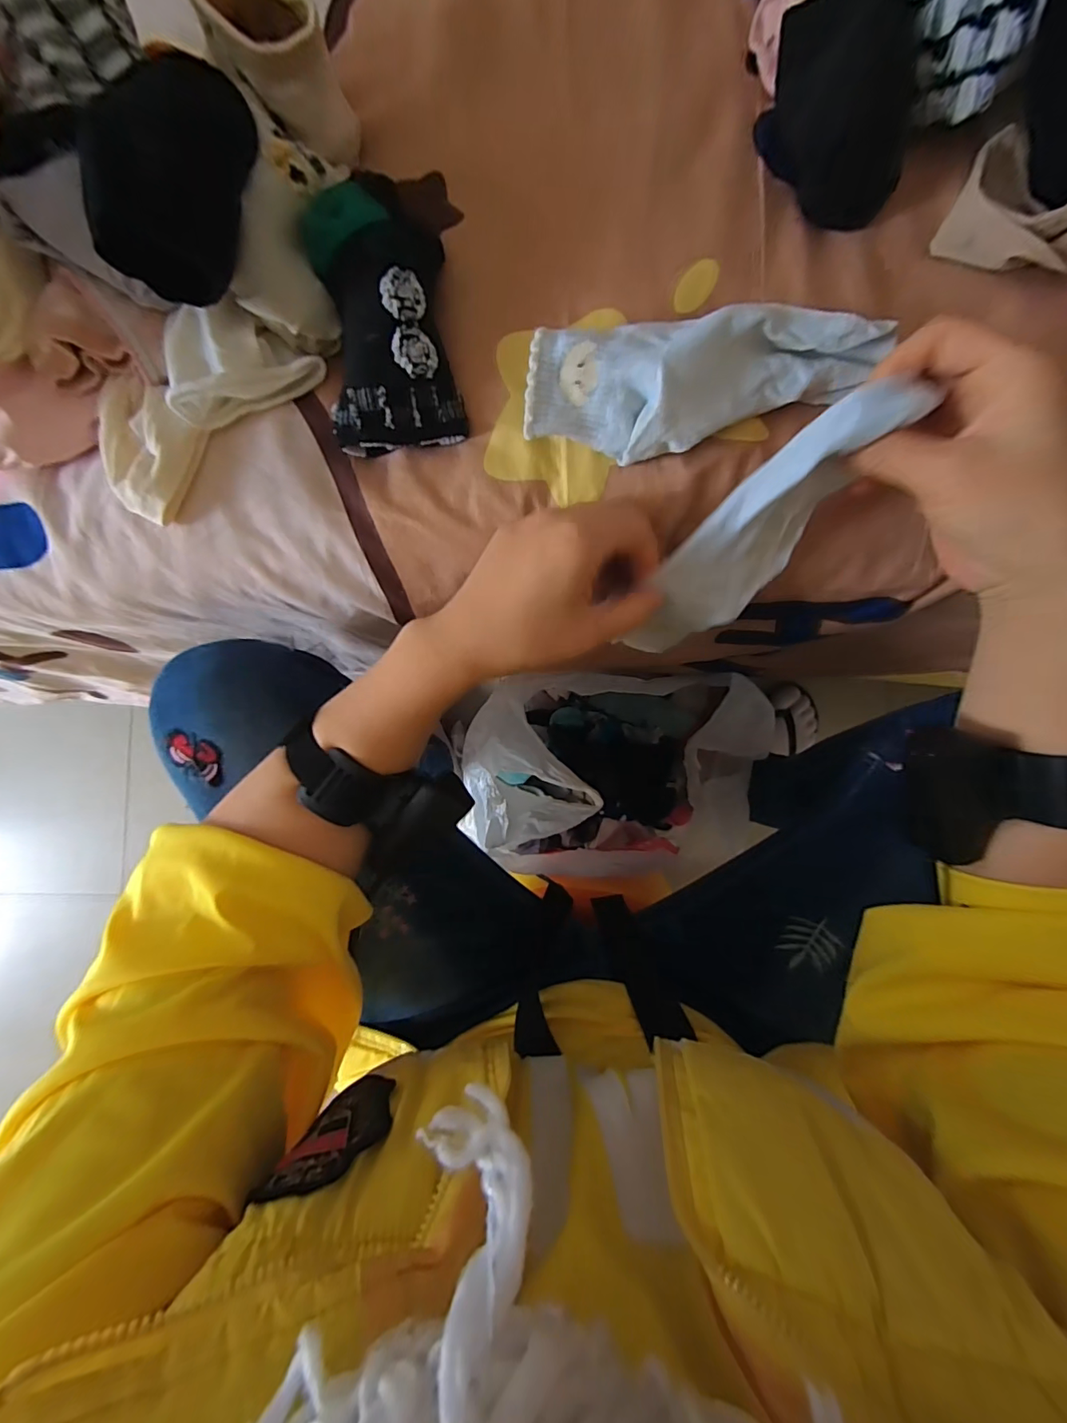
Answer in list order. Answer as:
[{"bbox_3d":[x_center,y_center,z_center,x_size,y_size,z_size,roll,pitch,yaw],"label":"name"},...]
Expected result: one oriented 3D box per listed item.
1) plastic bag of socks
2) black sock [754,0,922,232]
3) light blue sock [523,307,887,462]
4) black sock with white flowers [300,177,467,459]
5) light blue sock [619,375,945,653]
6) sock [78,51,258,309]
[{"bbox_3d":[0.105,0.075,0.599,0.334,0.175,0.222,0,86,2],"label":"plastic bag of socks"},{"bbox_3d":[0.171,-0.338,0.269,0.069,0.049,0.103,-4,86,1],"label":"black sock"},{"bbox_3d":[0.091,-0.176,0.266,0.185,0.035,0.062,-1,86,1],"label":"light blue sock"},{"bbox_3d":[-0.082,-0.218,0.271,0.070,0.049,0.126,-5,86,1],"label":"black sock with white flowers"},{"bbox_3d":[0.120,-0.091,0.274,0.066,0.180,0.018,17,47,-34],"label":"light blue sock"},{"bbox_3d":[-0.164,-0.253,0.228,0.062,0.040,0.101,20,87,3],"label":"sock"}]

